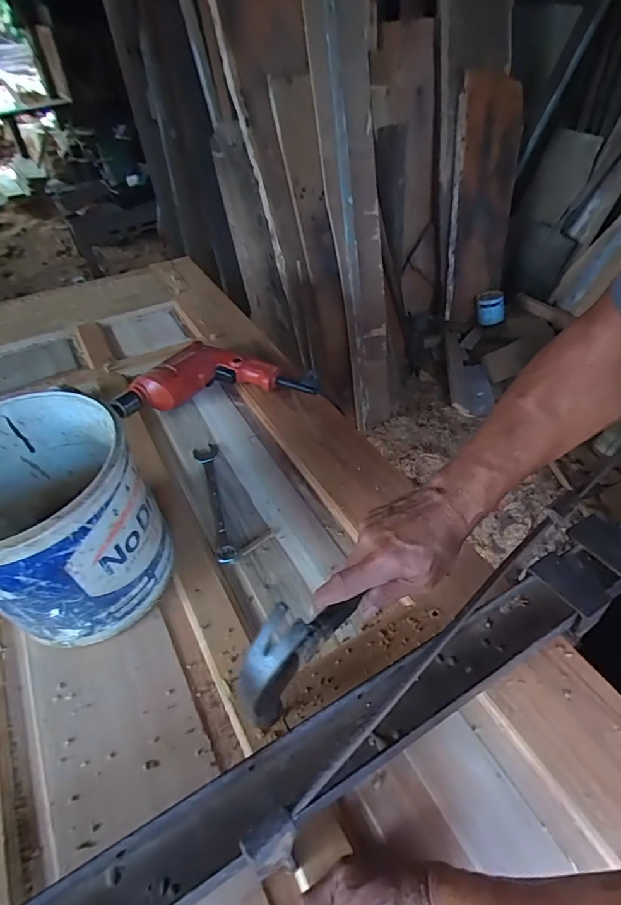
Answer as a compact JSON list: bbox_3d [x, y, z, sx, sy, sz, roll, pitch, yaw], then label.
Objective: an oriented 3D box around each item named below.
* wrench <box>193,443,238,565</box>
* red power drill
[{"bbox_3d":[-0.126,0.057,0.567,0.033,0.010,0.205,-13,46,-10],"label":"wrench"},{"bbox_3d":[-0.133,-0.120,0.706,0.325,0.063,0.149,-6,46,-3],"label":"red power drill"}]

